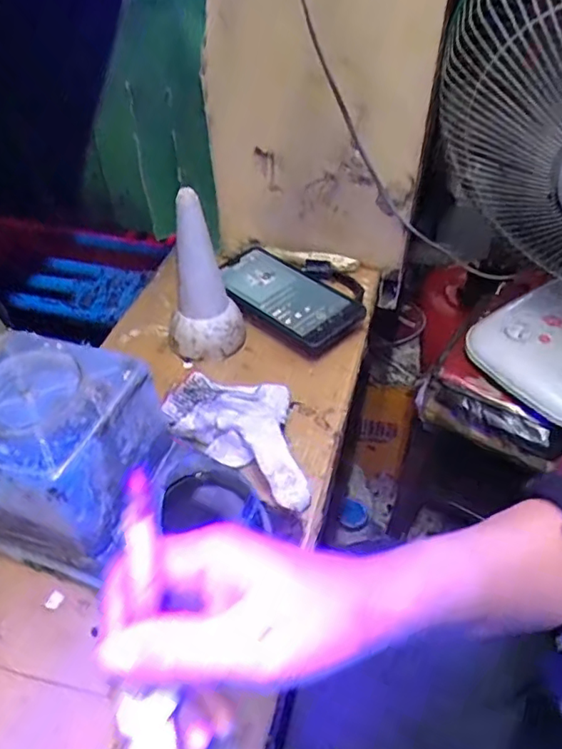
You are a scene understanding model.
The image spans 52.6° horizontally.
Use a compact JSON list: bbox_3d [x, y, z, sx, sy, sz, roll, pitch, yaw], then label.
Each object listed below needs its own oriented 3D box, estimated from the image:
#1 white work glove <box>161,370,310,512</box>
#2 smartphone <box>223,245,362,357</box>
[{"bbox_3d":[-0.022,0.038,0.443,0.138,0.030,0.083,26,51,25],"label":"white work glove"},{"bbox_3d":[0.003,-0.076,0.550,0.080,0.016,0.151,-35,55,-20],"label":"smartphone"}]

